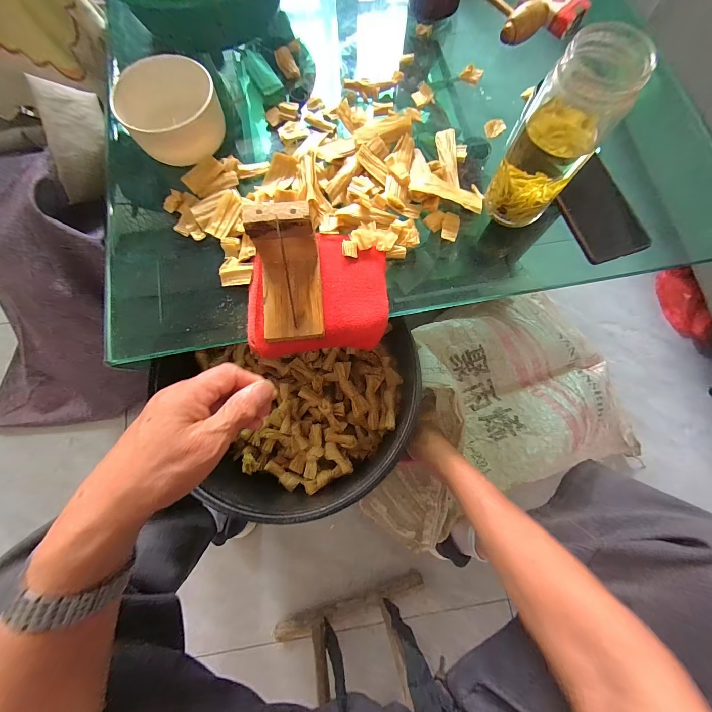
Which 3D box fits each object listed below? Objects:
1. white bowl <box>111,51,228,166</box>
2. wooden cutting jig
[{"bbox_3d":[-0.215,-0.284,0.364,0.100,0.069,0.095,0,78,0],"label":"white bowl"},{"bbox_3d":[-0.067,-0.075,0.300,0.059,0.078,0.107,-5,78,-2],"label":"wooden cutting jig"}]

